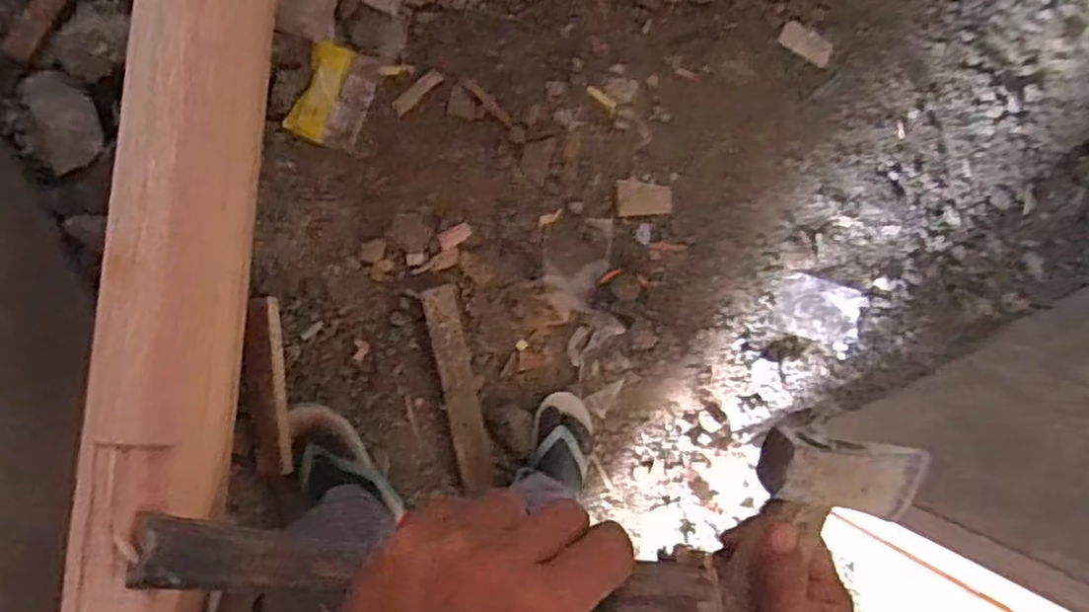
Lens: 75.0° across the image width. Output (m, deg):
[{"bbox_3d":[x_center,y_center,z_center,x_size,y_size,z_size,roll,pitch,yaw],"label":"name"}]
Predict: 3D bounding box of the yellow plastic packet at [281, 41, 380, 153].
[{"bbox_3d":[-0.337,-0.337,1.151,0.106,0.031,0.159,20,89,-6],"label":"yellow plastic packet"}]

